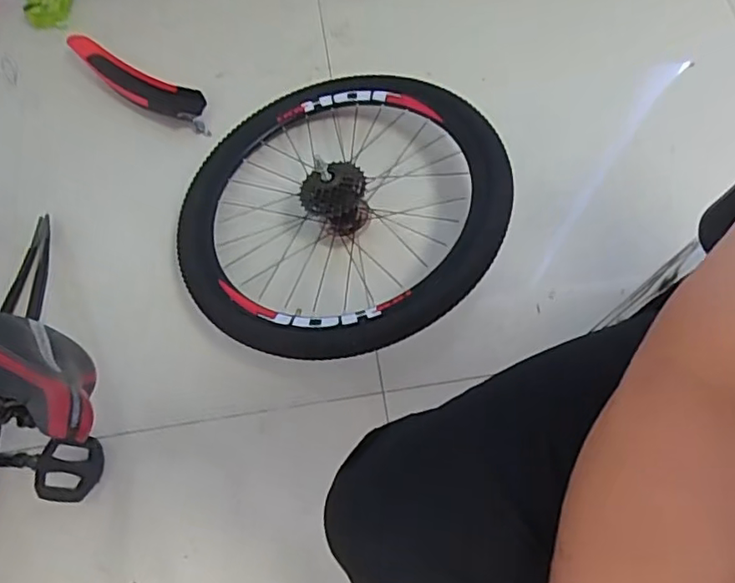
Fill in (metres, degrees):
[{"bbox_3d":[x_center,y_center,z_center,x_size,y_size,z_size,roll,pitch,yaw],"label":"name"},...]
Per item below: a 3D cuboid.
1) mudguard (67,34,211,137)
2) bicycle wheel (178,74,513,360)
[{"bbox_3d":[-0.391,-0.362,1.039,0.258,0.073,0.072,22,71,10],"label":"mudguard"},{"bbox_3d":[-0.049,-0.139,0.905,0.507,0.117,0.477,-33,71,-11],"label":"bicycle wheel"}]

